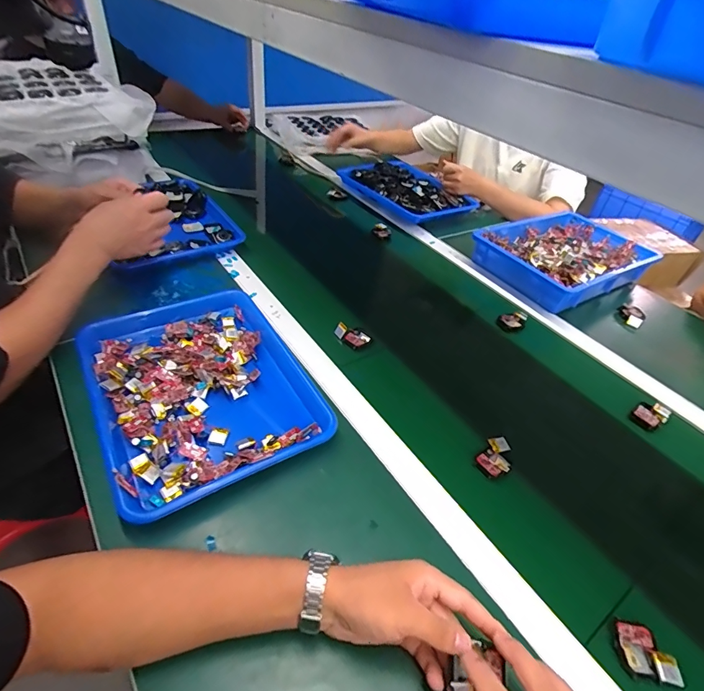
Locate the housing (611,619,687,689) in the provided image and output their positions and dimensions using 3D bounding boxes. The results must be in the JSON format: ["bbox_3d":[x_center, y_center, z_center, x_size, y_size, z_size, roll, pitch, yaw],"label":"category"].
[{"bbox_3d":[0.272,0.283,0.389,0.049,0.016,0.045,12,41,5],"label":"housing"}]

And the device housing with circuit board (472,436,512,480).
[{"bbox_3d":[0.183,0.140,0.529,0.038,0.016,0.058,32,46,25],"label":"device housing with circuit board"}]

